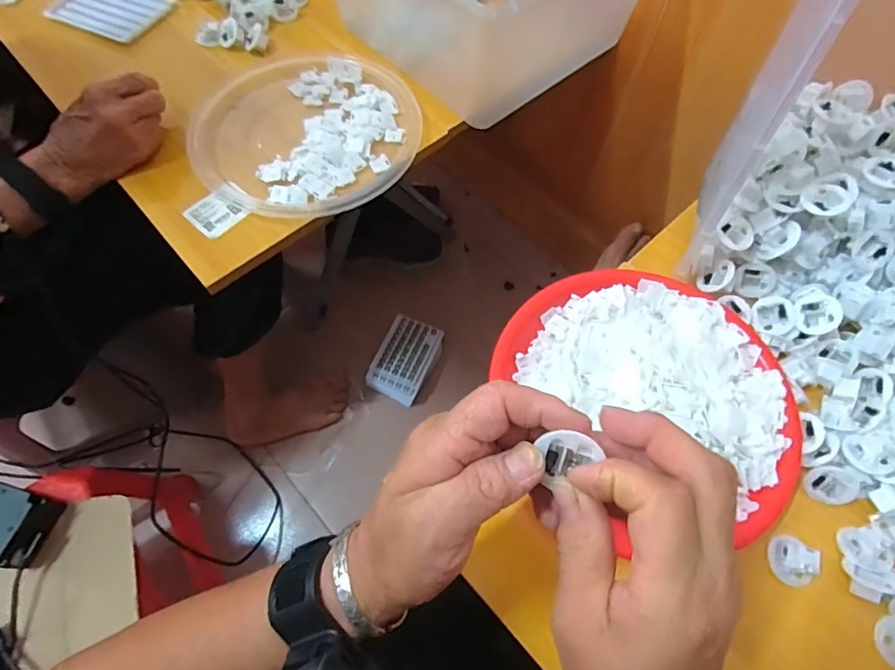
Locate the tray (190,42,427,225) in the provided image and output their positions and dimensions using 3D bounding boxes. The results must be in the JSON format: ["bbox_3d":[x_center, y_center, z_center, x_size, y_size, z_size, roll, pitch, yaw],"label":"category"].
[{"bbox_3d":[-0.163,-0.236,0.552,0.231,0.032,0.277,-38,69,-17],"label":"tray"}]

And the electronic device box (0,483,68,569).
[{"bbox_3d":[-0.477,0.202,0.537,0.078,0.052,0.074,12,64,6],"label":"electronic device box"}]

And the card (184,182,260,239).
[{"bbox_3d":[-0.222,-0.123,0.494,0.046,0.006,0.059,40,65,9],"label":"card"}]

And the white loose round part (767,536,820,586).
[{"bbox_3d":[0.245,0.159,0.353,0.029,0.015,0.031,18,68,11],"label":"white loose round part"}]

